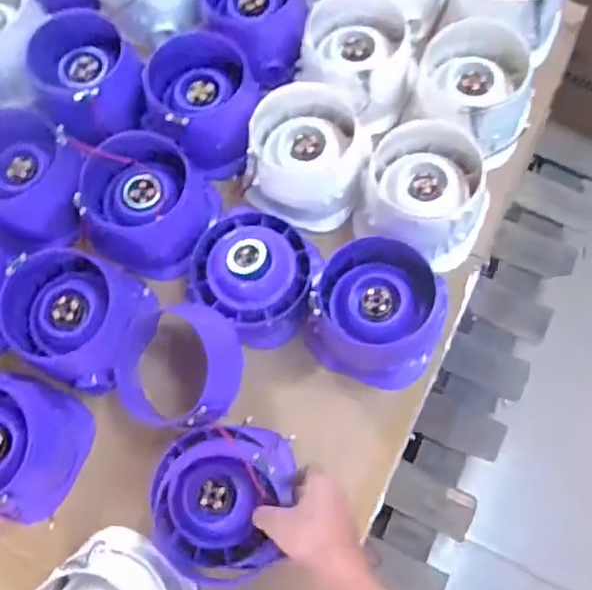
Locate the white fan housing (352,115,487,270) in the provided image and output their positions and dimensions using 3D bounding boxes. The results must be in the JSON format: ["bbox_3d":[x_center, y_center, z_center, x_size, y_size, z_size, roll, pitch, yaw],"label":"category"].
[{"bbox_3d":[0.143,-0.112,0.685,0.141,0.081,0.133,0,73,1],"label":"white fan housing"}]

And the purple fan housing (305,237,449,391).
[{"bbox_3d":[0.082,0.017,0.643,0.136,0.085,0.131,0,73,1],"label":"purple fan housing"}]

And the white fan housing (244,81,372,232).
[{"bbox_3d":[0.012,-0.157,0.715,0.136,0.078,0.152,7,73,3],"label":"white fan housing"}]

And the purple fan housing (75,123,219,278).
[{"bbox_3d":[-0.163,-0.099,0.694,0.125,0.091,0.137,0,73,1],"label":"purple fan housing"}]

